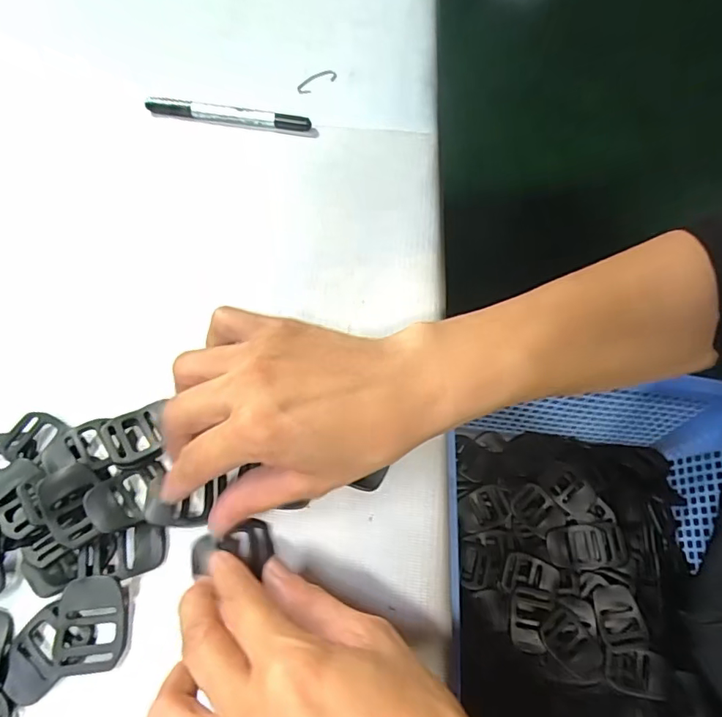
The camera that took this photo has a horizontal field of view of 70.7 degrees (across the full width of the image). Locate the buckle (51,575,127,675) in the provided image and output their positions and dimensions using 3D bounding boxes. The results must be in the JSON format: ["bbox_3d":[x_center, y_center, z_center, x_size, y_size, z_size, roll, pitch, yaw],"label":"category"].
[{"bbox_3d":[-0.122,0.118,0.226,0.030,0.006,0.038,-9,63,-3],"label":"buckle"}]

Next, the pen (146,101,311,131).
[{"bbox_3d":[-0.100,-0.179,0.374,0.129,0.012,0.008,11,64,8],"label":"pen"}]

